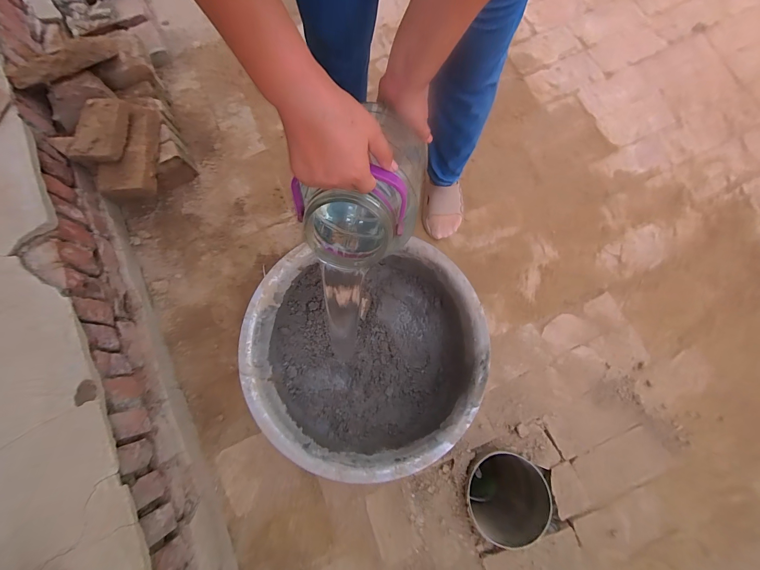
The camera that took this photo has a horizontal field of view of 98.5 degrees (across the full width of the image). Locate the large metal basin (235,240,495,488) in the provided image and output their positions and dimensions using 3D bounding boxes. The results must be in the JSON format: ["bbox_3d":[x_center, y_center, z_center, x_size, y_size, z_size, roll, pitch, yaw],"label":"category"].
[{"bbox_3d":[-0.037,0.160,0.813,0.542,0.179,0.523,-3,78,0],"label":"large metal basin"}]

